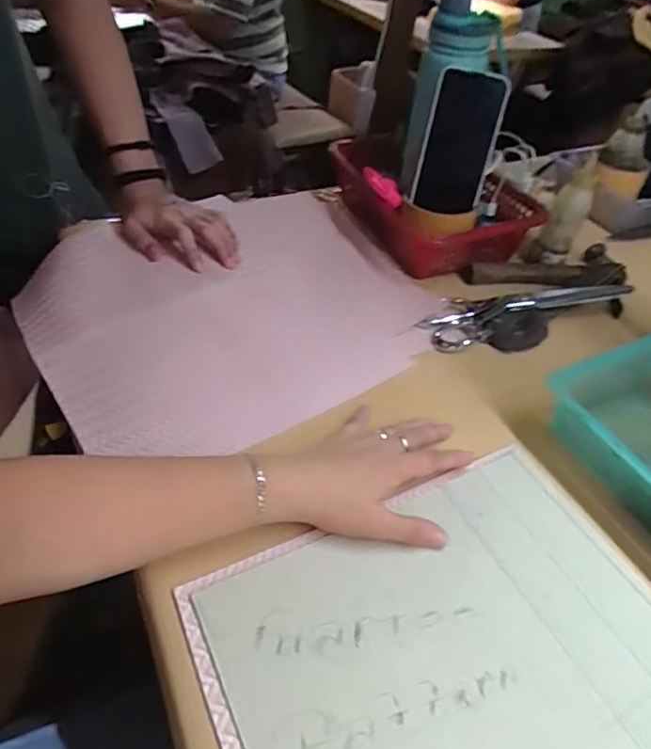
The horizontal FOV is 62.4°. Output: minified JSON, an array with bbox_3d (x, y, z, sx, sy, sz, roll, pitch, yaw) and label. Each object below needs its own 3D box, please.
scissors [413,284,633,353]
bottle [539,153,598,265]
[{"bbox_3d":[0.216,-0.076,0.595,0.234,0.020,0.061,-18,58,-9],"label":"scissors"},{"bbox_3d":[0.286,-0.191,0.636,0.036,0.122,0.033,-19,50,-22],"label":"bottle"}]

